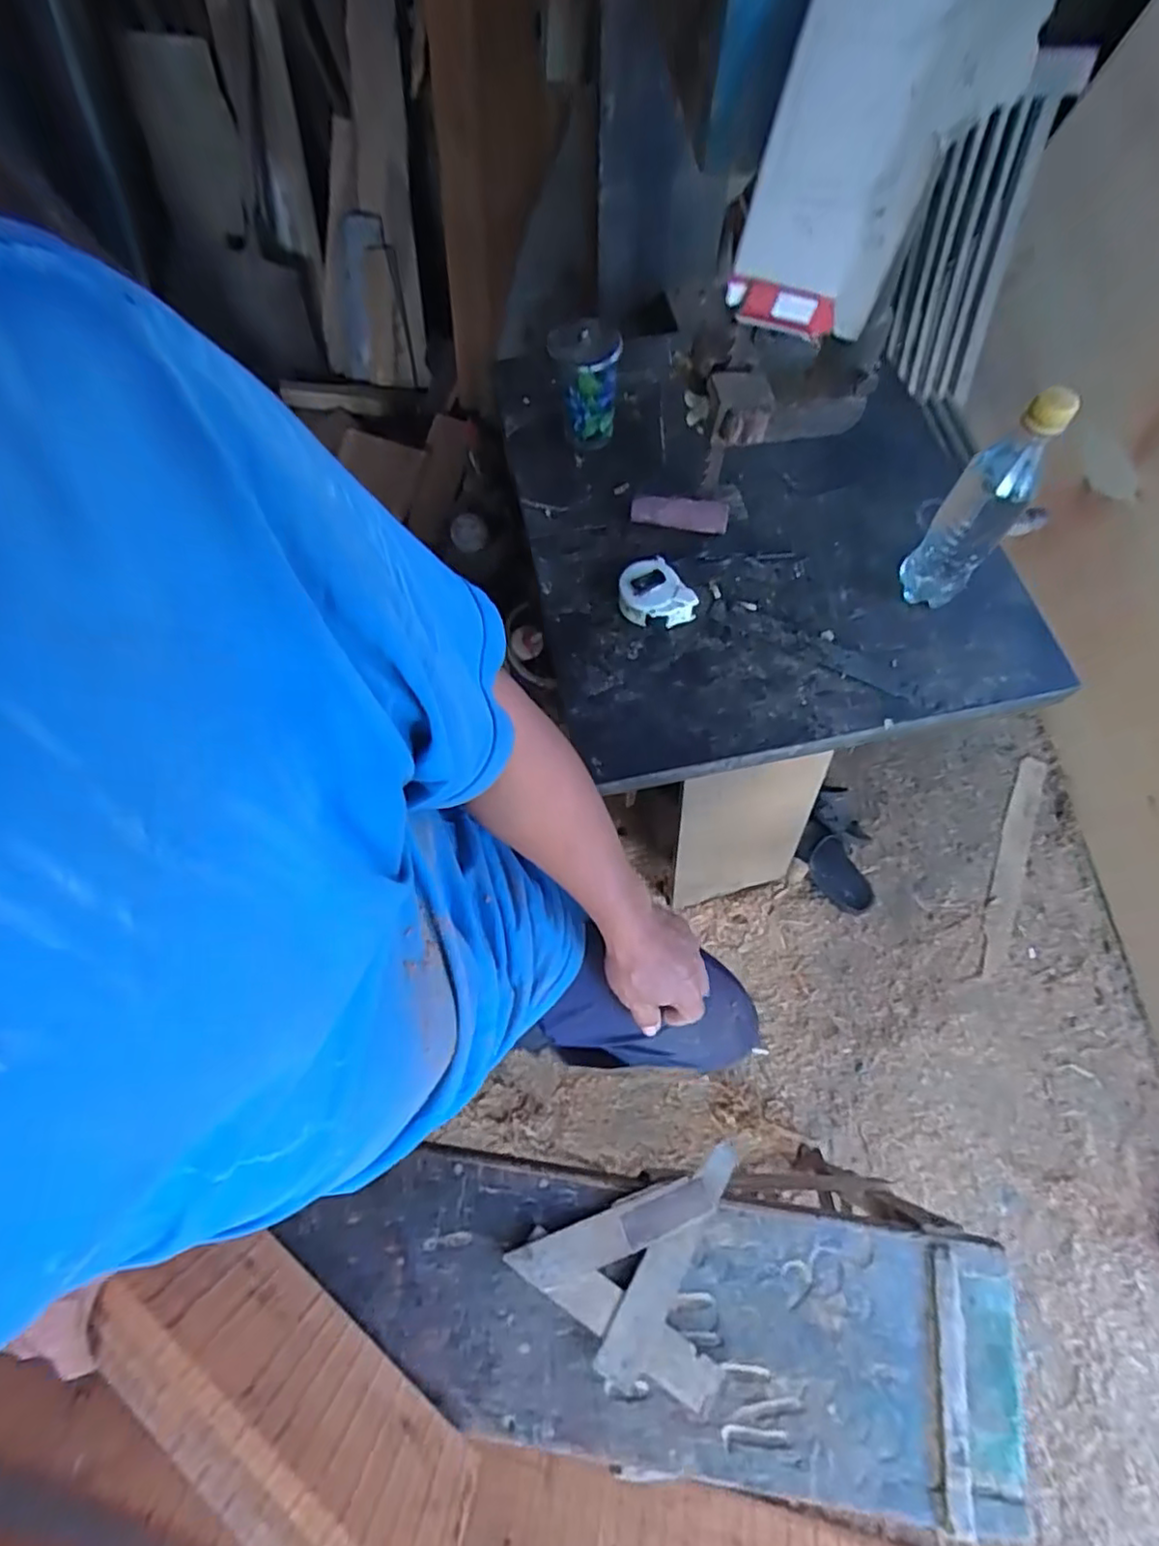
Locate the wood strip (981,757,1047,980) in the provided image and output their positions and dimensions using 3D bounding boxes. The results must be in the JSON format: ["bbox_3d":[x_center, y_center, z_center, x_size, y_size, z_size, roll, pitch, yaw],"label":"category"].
[{"bbox_3d":[0.931,0.187,1.421,0.055,0.015,0.513,25,68,7],"label":"wood strip"}]

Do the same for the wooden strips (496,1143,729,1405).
[{"bbox_3d":[0.086,0.591,0.748,0.269,0.027,0.201,-17,69,-10],"label":"wooden strips"}]

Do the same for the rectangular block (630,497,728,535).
[{"bbox_3d":[0.106,-0.274,0.698,0.100,0.018,0.028,9,67,0],"label":"rectangular block"}]

